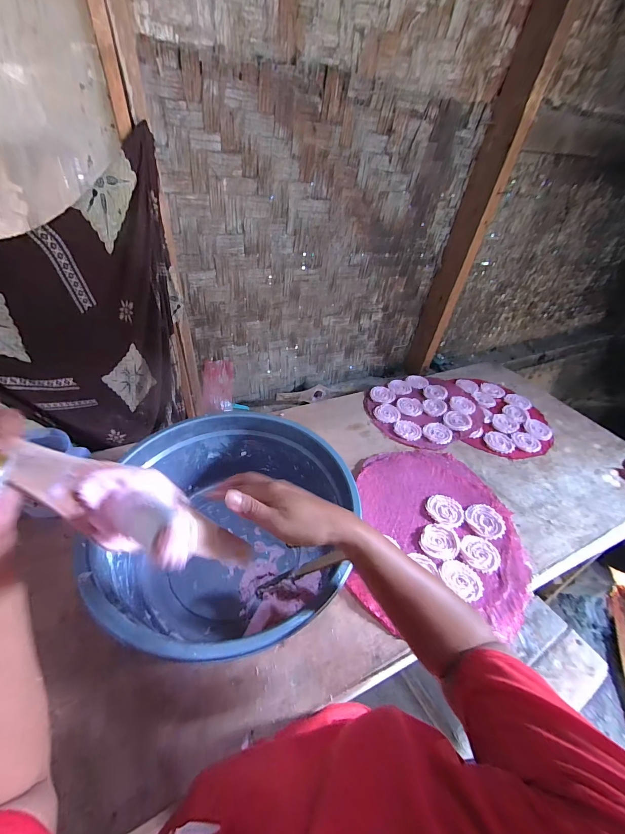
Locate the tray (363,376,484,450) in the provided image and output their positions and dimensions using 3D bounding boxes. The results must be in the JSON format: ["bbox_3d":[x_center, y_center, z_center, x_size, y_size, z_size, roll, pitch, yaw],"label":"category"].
[{"bbox_3d":[0.346,-0.032,0.989,0.336,0.030,0.288,-14,44,-21],"label":"tray"}]

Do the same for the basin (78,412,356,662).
[{"bbox_3d":[-0.121,0.197,0.561,0.374,0.180,0.398,3,41,-3],"label":"basin"}]

